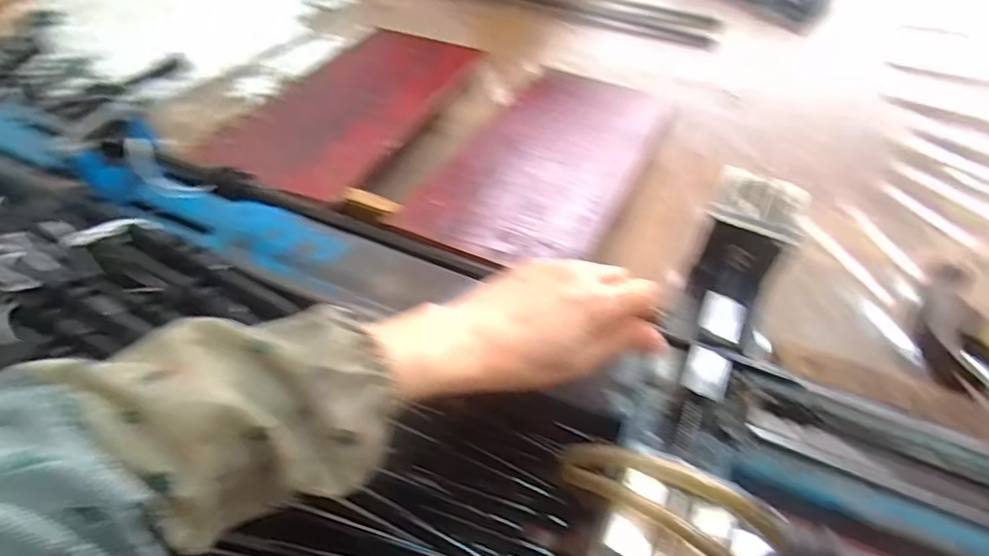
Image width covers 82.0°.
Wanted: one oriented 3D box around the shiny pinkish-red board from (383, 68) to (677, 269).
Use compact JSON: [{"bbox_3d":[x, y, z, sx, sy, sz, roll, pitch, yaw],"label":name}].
[{"bbox_3d":[0.055,-0.121,0.579,0.181,0.019,0.335,19,46,21],"label":"shiny pinkish-red board"}]

